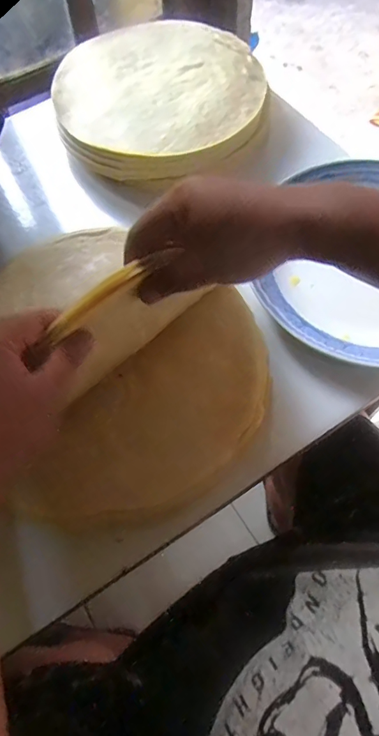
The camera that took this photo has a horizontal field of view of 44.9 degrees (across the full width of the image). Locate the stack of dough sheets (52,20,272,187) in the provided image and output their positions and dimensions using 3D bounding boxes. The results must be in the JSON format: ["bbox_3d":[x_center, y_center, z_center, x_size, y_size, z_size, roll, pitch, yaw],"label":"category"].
[{"bbox_3d":[-0.033,-0.352,0.593,0.267,0.041,0.272,2,65,3],"label":"stack of dough sheets"}]

